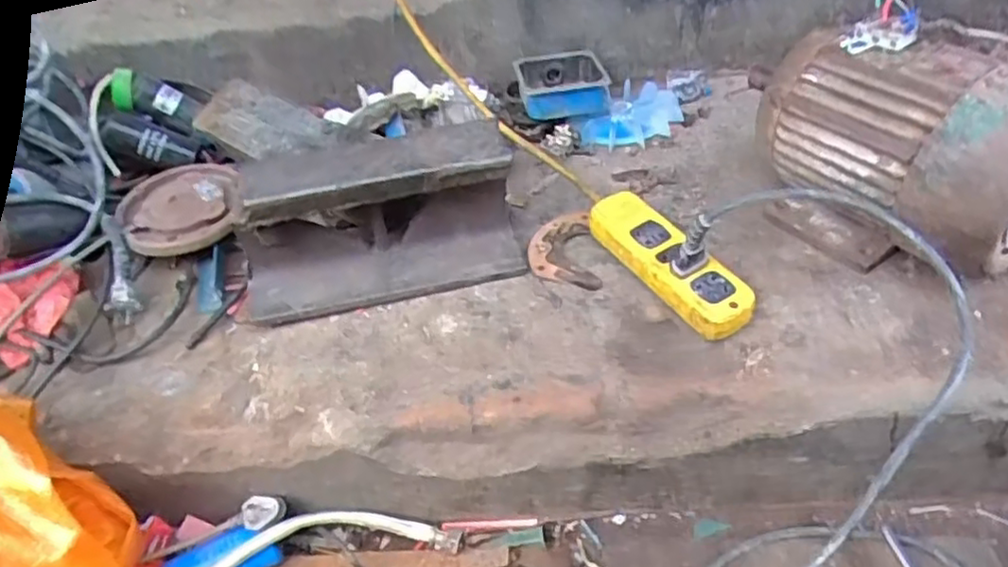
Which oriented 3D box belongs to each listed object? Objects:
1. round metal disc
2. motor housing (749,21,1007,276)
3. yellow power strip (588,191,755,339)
[{"bbox_3d":[-0.359,-0.083,0.768,0.129,0.028,0.146,-15,43,-6],"label":"round metal disc"},{"bbox_3d":[0.377,-0.133,0.635,0.190,0.181,0.247,-28,45,-19],"label":"motor housing"},{"bbox_3d":[0.156,-0.018,0.655,0.058,0.046,0.190,-28,45,-19],"label":"yellow power strip"}]

